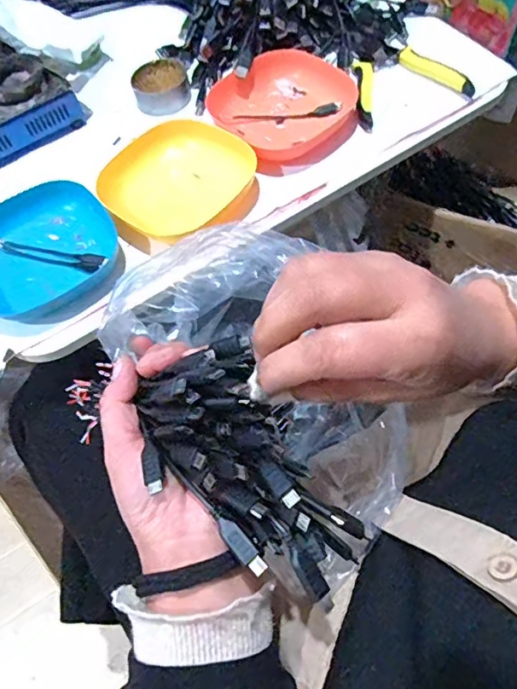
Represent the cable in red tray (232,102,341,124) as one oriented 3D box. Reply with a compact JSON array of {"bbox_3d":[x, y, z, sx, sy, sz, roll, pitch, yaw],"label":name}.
[{"bbox_3d":[0.031,-0.245,0.546,0.112,0.010,0.015,-6,62,3],"label":"cable in red tray"}]

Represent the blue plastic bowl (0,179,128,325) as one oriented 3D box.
[{"bbox_3d":[-0.204,-0.090,0.480,0.134,0.039,0.136,-34,64,-11],"label":"blue plastic bowl"}]

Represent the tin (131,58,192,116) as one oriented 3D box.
[{"bbox_3d":[-0.109,-0.291,0.582,0.062,0.027,0.058,-3,63,5],"label":"tin"}]

